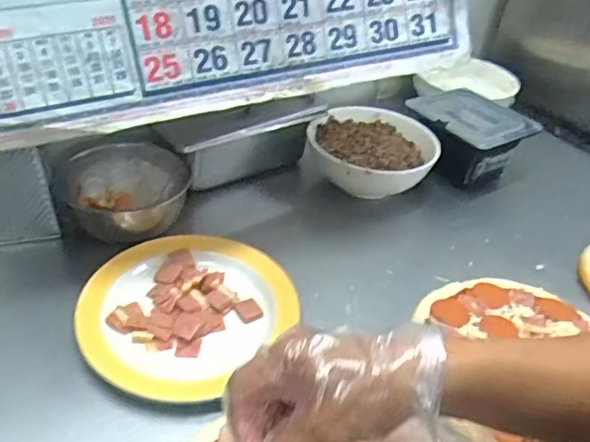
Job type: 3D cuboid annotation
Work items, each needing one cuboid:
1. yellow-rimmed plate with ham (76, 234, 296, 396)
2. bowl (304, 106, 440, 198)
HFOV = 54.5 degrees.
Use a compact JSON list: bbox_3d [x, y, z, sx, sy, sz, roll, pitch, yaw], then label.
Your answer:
[{"bbox_3d":[-0.126,0.096,0.645,0.200,0.030,0.230,27,42,26],"label":"yellow-rimmed plate with ham"},{"bbox_3d":[0.116,-0.097,0.870,0.186,0.073,0.178,4,37,-3],"label":"bowl"}]

